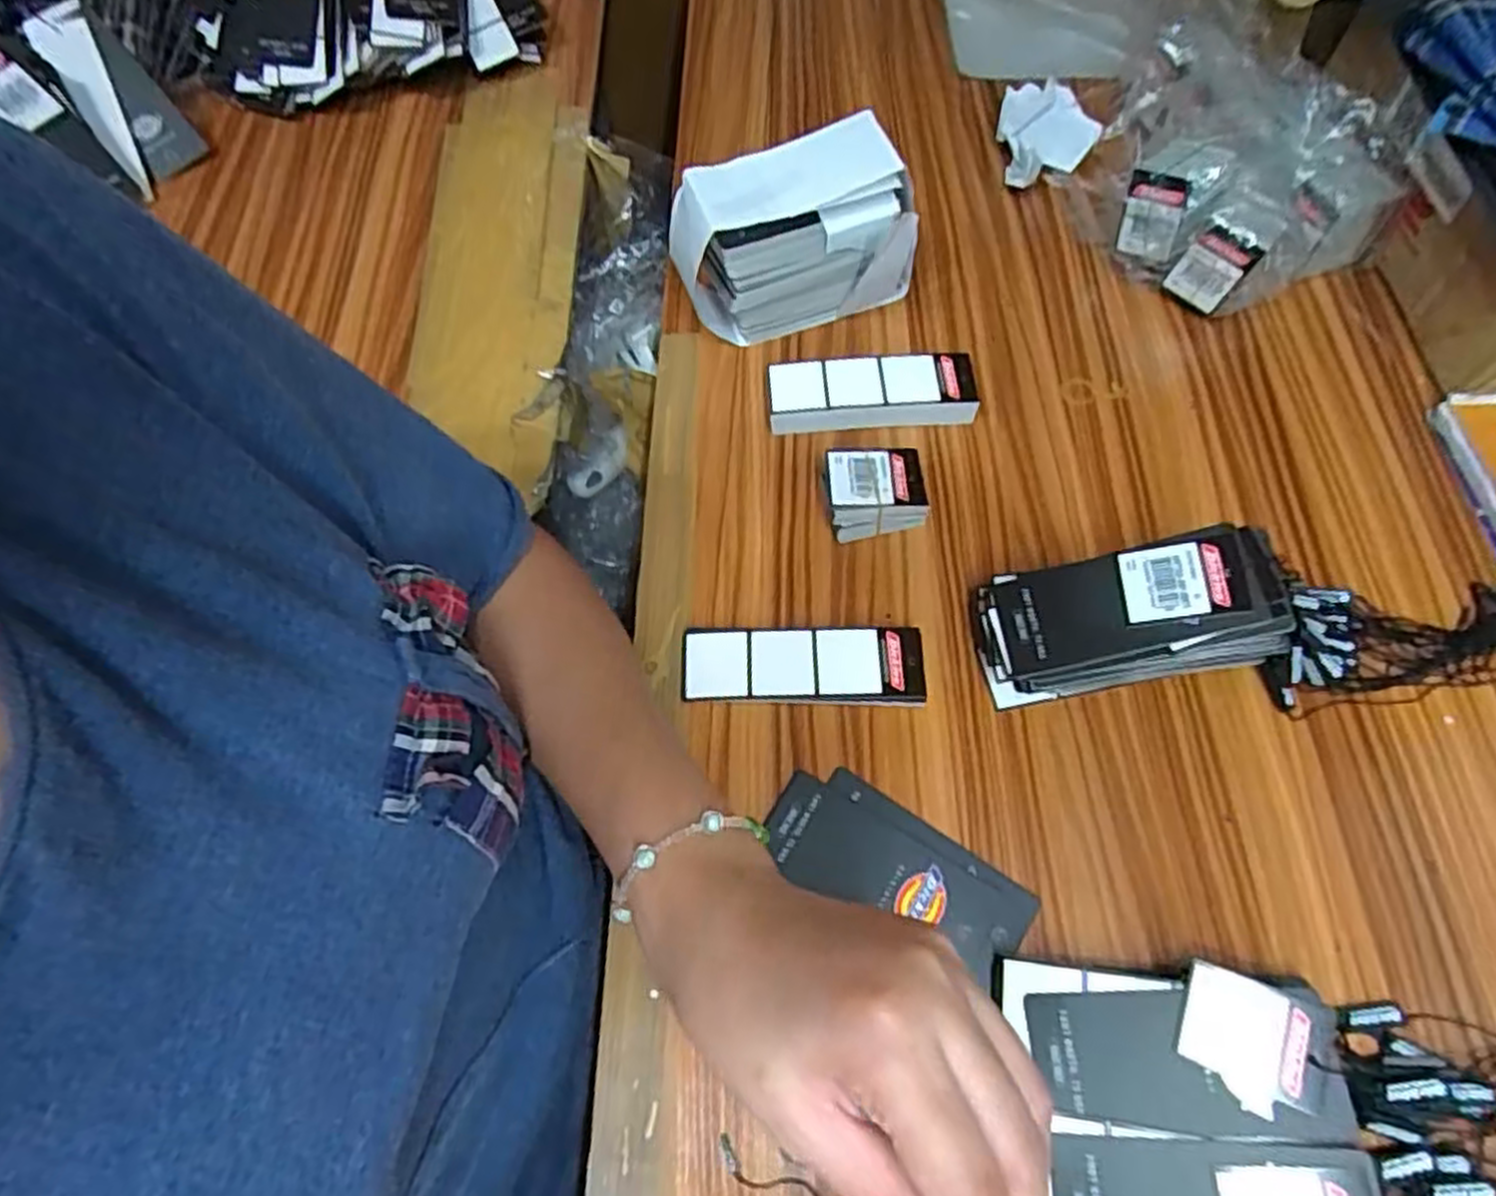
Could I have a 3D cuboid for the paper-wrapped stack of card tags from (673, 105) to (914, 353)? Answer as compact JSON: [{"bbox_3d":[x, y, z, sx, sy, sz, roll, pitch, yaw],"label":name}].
[{"bbox_3d":[0.027,-0.211,0.473,0.142,0.103,0.053,-17,65,-7],"label":"paper-wrapped stack of card tags"}]

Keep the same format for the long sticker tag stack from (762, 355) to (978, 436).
[{"bbox_3d":[0.072,-0.120,0.470,0.117,0.025,0.039,-2,64,0],"label":"long sticker tag stack"}]

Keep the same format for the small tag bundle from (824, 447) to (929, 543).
[{"bbox_3d":[0.068,-0.058,0.439,0.050,0.036,0.042,-8,64,-3],"label":"small tag bundle"}]

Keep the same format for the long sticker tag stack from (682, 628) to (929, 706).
[{"bbox_3d":[0.028,0.035,0.405,0.119,0.018,0.037,1,64,1],"label":"long sticker tag stack"}]

